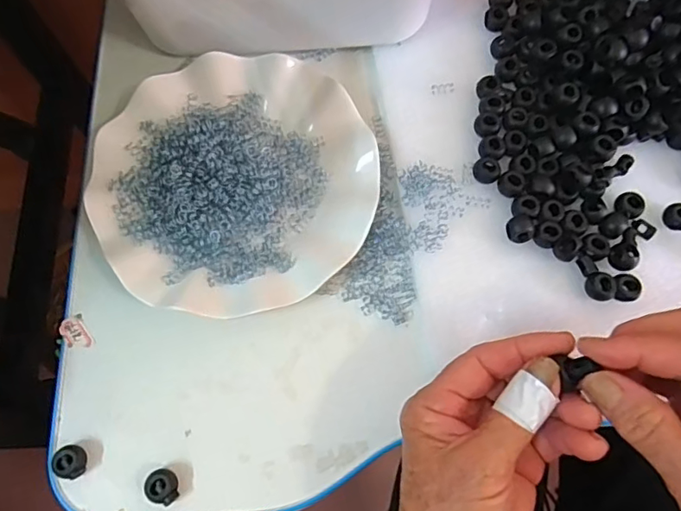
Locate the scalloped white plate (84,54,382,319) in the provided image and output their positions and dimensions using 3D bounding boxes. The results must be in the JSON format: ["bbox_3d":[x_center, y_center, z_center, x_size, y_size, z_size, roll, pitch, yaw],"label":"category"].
[{"bbox_3d":[-0.069,-0.051,0.353,0.178,0.026,0.179,0,72,-1],"label":"scalloped white plate"}]

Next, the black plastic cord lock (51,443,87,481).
[{"bbox_3d":[-0.154,0.118,0.303,0.014,0.011,0.018,-12,72,-5],"label":"black plastic cord lock"}]

